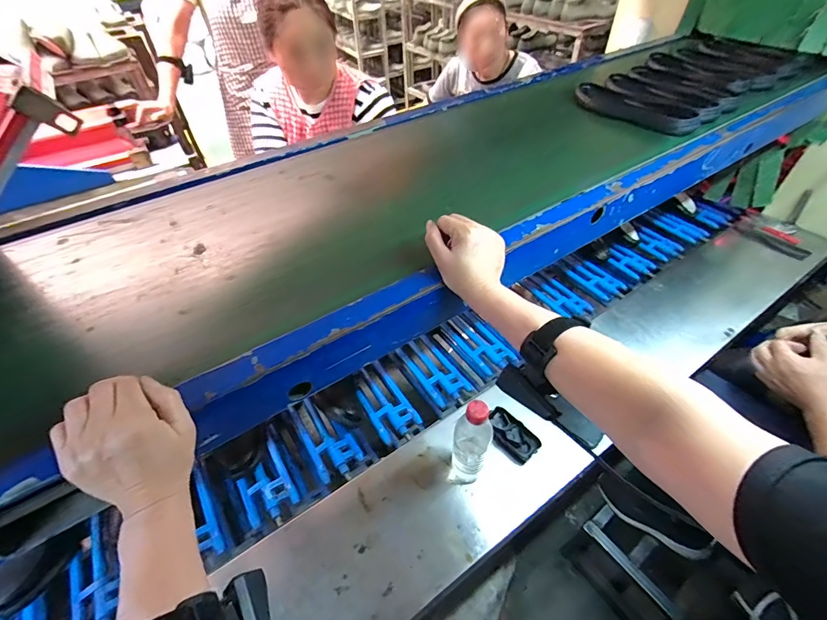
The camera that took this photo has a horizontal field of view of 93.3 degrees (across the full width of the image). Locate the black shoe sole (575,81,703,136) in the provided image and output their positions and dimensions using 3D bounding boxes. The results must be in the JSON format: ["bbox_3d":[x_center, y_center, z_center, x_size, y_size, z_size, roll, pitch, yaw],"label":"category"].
[{"bbox_3d":[0.489,-0.451,0.867,0.267,0.033,0.087,30,54,26],"label":"black shoe sole"}]

